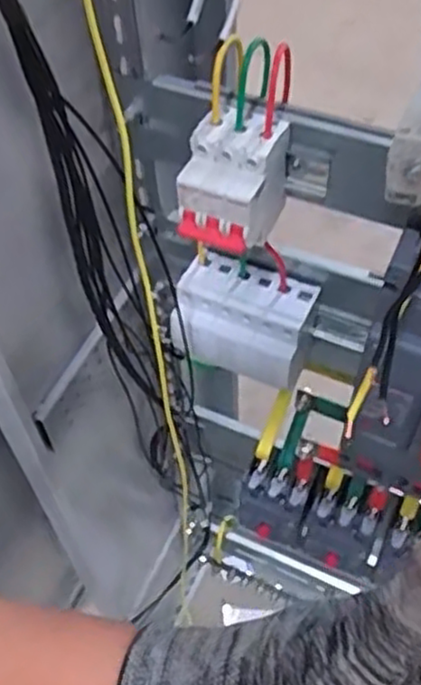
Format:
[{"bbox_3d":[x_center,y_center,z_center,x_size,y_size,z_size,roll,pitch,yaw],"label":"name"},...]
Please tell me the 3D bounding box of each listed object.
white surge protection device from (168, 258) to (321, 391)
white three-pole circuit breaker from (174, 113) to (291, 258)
[{"bbox_3d":[0.028,-0.016,0.615,0.109,0.071,0.061,13,55,13],"label":"white surge protection device"},{"bbox_3d":[0.016,-0.112,0.492,0.062,0.065,0.074,14,55,13],"label":"white three-pole circuit breaker"}]

